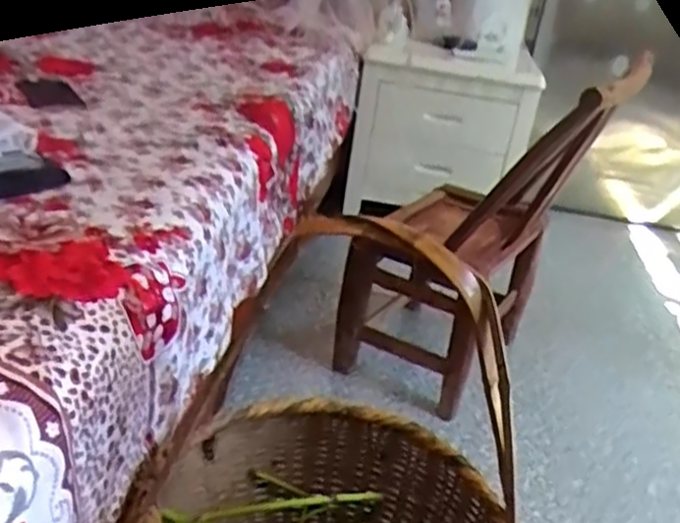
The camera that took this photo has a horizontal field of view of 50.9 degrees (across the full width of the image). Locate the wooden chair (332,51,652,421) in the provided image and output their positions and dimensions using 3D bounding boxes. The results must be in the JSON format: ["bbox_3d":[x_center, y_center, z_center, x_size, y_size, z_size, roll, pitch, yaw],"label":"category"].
[{"bbox_3d":[0.233,-0.049,1.352,0.424,0.658,0.419,11,28,9],"label":"wooden chair"}]

